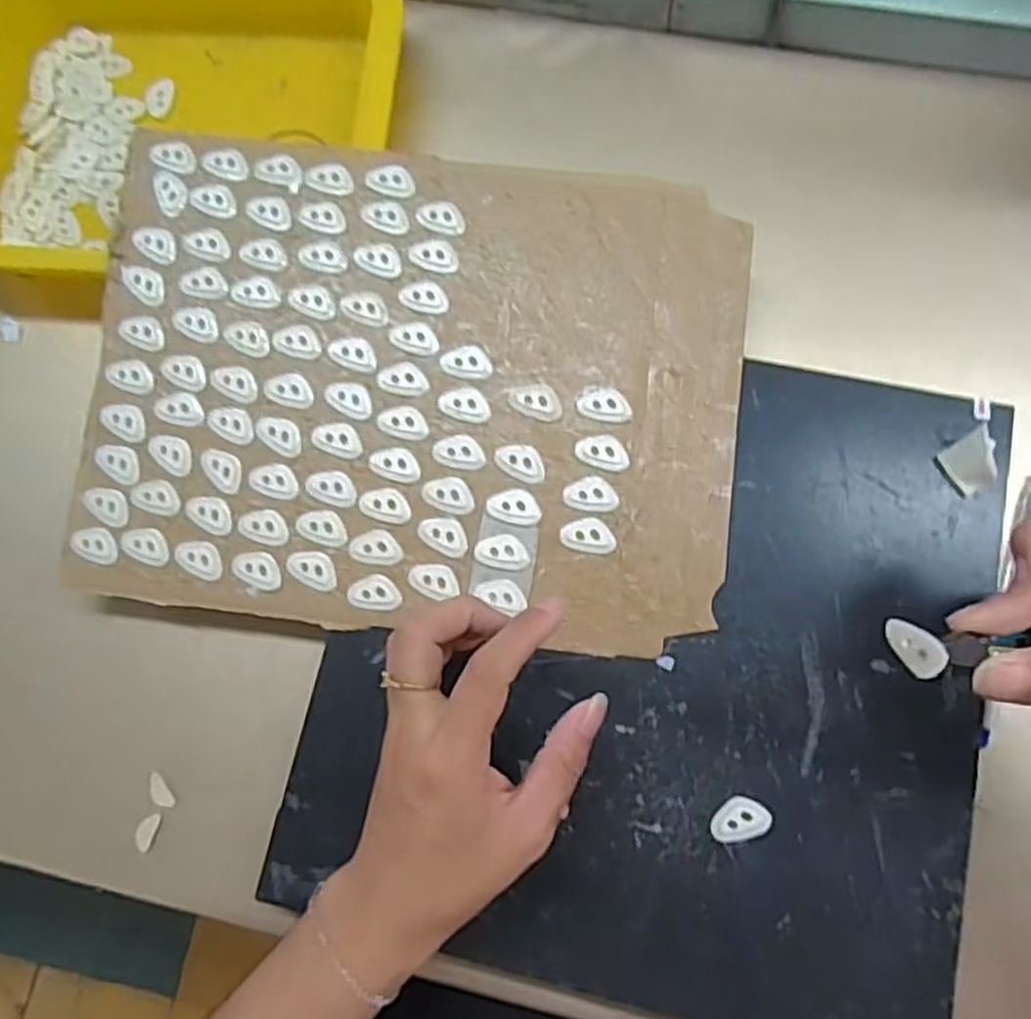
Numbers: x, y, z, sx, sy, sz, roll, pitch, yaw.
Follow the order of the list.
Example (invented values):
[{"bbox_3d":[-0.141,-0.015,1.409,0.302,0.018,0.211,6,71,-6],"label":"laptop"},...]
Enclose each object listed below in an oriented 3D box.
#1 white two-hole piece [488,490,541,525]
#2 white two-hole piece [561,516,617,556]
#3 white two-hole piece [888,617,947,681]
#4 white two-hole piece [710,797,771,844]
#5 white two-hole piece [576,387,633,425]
[{"bbox_3d":[-0.001,-0.001,0.364,0.026,0.004,0.017,6,79,5],"label":"white two-hole piece"},{"bbox_3d":[0.035,0.012,0.360,0.026,0.004,0.016,5,79,5],"label":"white two-hole piece"},{"bbox_3d":[0.132,0.046,0.250,0.007,0.021,0.020,-18,80,-2],"label":"white two-hole piece"},{"bbox_3d":[0.100,0.138,0.337,0.027,0.004,0.018,-18,78,0],"label":"white two-hole piece"},{"bbox_3d":[0.044,-0.051,0.367,0.027,0.004,0.017,4,79,5],"label":"white two-hole piece"}]

